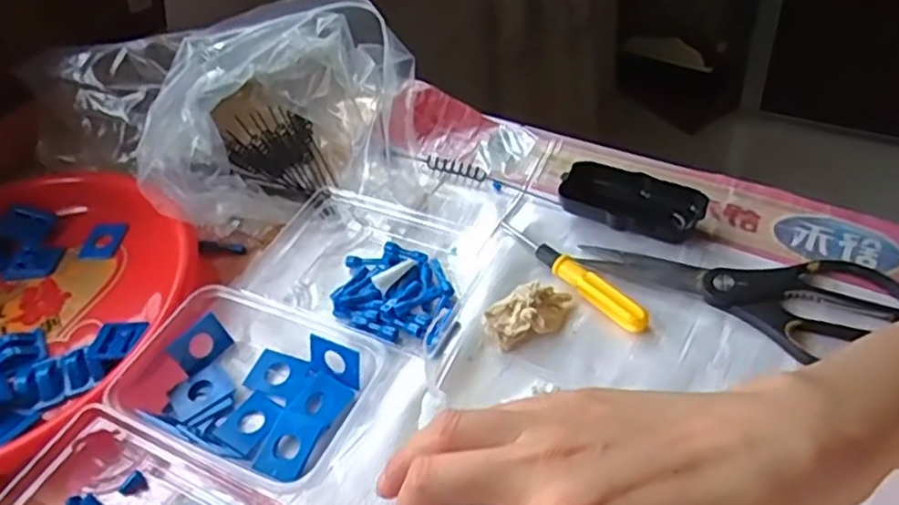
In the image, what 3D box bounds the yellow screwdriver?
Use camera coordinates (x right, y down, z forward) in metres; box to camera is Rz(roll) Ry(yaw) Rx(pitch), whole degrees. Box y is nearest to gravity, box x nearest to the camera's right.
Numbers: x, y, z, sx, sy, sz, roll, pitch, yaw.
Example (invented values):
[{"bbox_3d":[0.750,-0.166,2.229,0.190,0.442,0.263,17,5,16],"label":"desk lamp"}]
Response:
[{"bbox_3d":[0.087,0.014,0.516,0.018,0.017,0.143,-34,51,-22],"label":"yellow screwdriver"}]

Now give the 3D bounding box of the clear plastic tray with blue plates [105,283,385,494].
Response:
[{"bbox_3d":[-0.138,0.085,0.472,0.148,0.037,0.121,18,52,24],"label":"clear plastic tray with blue plates"}]

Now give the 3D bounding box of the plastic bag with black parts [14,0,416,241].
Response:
[{"bbox_3d":[-0.194,-0.133,0.627,0.281,0.126,0.213,-35,51,-23],"label":"plastic bag with black parts"}]

